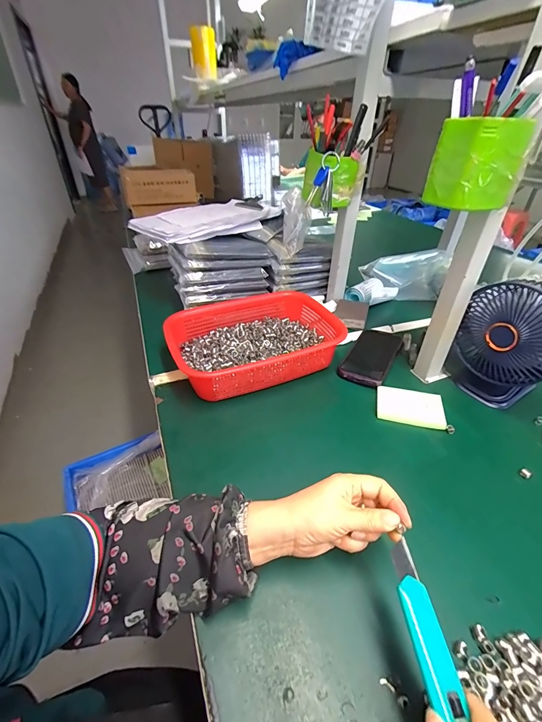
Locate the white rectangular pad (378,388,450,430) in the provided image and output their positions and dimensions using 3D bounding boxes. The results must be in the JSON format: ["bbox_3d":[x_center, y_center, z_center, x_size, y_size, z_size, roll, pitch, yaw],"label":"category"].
[{"bbox_3d":[0.214,0.068,0.495,0.095,0.014,0.067,10,38,11],"label":"white rectangular pad"}]

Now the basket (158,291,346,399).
[{"bbox_3d":[-0.016,-0.037,0.580,0.293,0.075,0.211,-13,39,-19],"label":"basket"}]

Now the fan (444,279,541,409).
[{"bbox_3d":[0.356,-0.021,0.484,0.141,0.179,0.097,27,44,30],"label":"fan"}]

